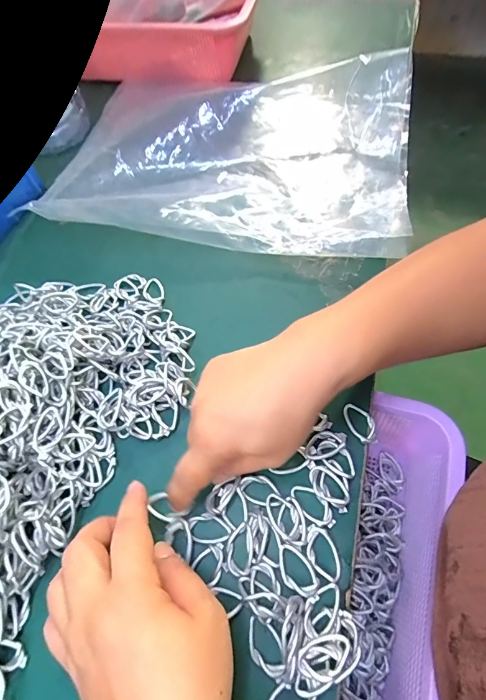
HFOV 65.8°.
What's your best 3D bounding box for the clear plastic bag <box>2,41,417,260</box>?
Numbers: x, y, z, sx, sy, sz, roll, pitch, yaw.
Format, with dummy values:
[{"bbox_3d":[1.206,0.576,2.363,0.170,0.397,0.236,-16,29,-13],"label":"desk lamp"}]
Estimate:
[{"bbox_3d":[-0.019,-0.233,0.415,0.389,0.056,0.262,8,61,8],"label":"clear plastic bag"}]

